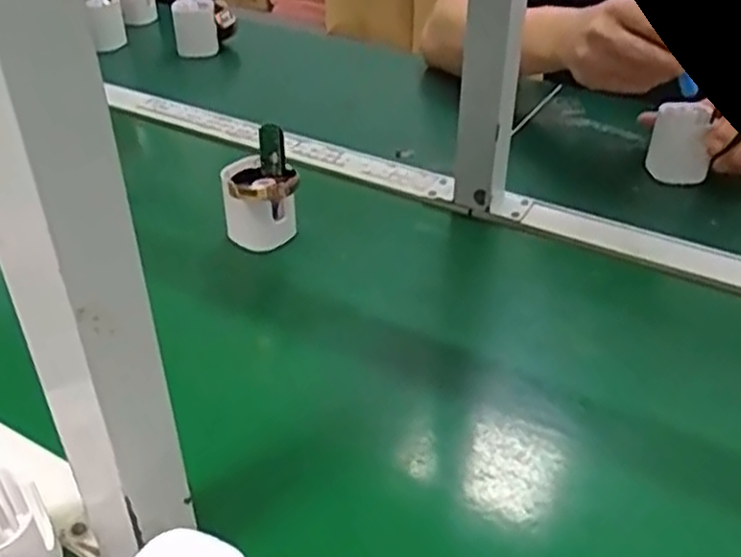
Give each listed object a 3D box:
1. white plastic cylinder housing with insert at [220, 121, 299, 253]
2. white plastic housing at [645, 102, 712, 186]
[{"bbox_3d":[-0.091,-0.066,0.625,0.061,0.105,0.065,-5,37,-11],"label":"white plastic cylinder housing with insert"},{"bbox_3d":[0.308,-0.134,0.754,0.056,0.079,0.012,8,15,25],"label":"white plastic housing"}]

